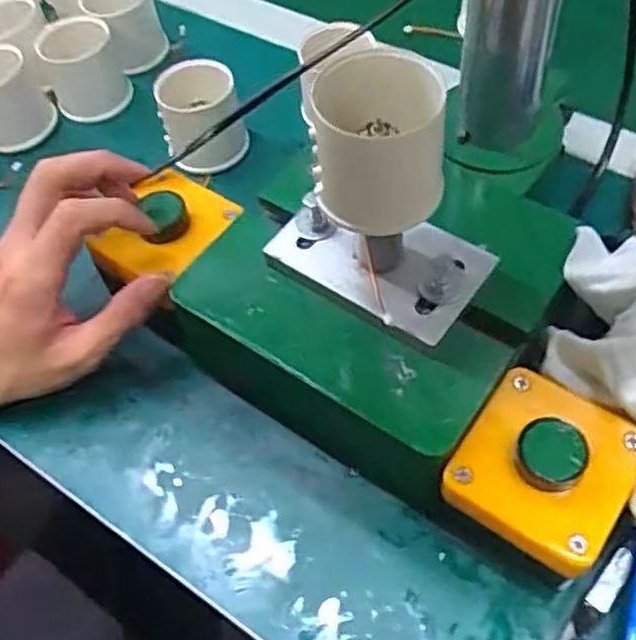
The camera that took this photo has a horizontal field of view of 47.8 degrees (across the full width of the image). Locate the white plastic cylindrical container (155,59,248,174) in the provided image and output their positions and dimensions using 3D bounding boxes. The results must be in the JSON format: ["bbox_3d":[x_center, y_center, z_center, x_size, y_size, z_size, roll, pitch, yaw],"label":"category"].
[{"bbox_3d":[-0.079,-0.137,0.490,0.052,0.053,0.057,-2,55,3],"label":"white plastic cylindrical container"}]

